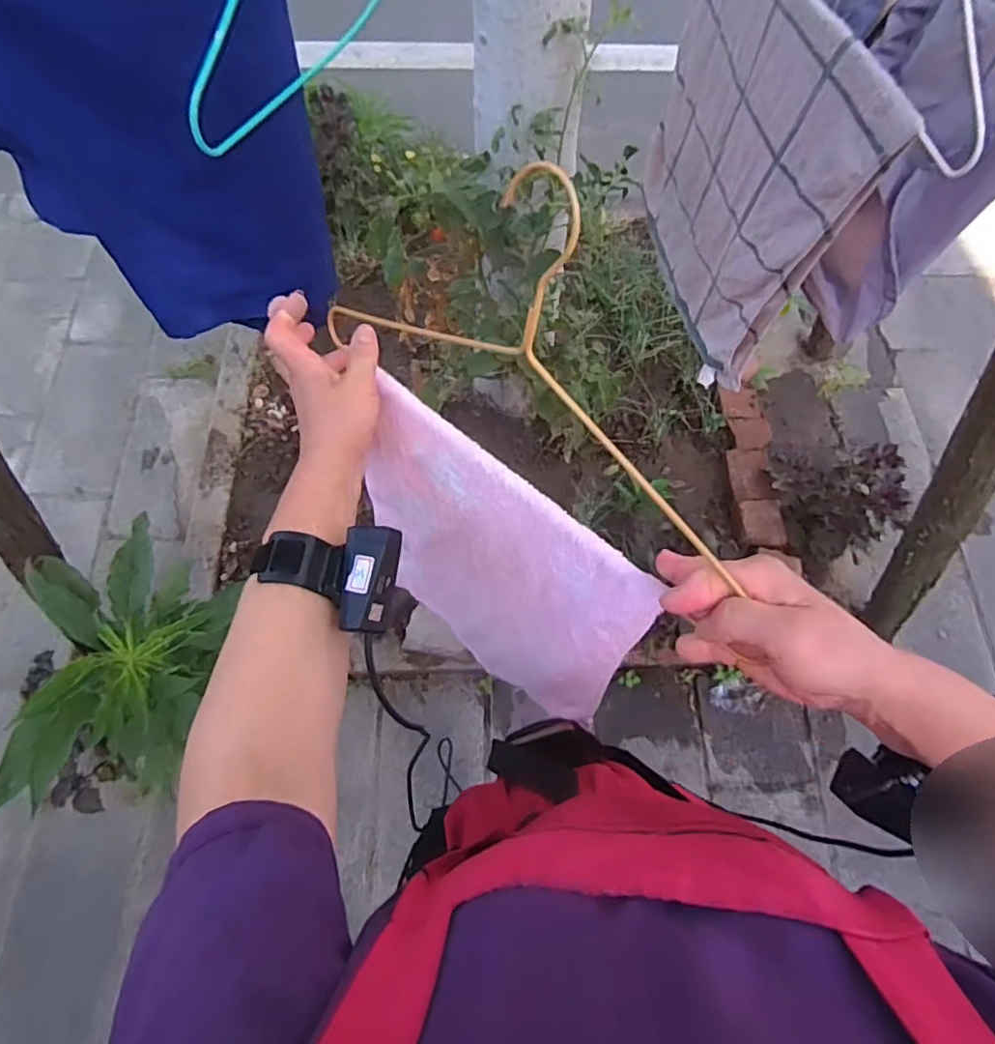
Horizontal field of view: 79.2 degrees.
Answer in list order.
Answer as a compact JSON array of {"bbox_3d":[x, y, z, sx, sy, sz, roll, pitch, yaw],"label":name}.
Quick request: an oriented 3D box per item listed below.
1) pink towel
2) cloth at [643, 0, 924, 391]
[{"bbox_3d":[-0.010,0.048,0.544,0.065,0.318,0.286,-42,75,-18],"label":"pink towel"},{"bbox_3d":[0.224,-0.333,0.579,0.036,0.319,0.297,-12,69,-6],"label":"cloth"}]

